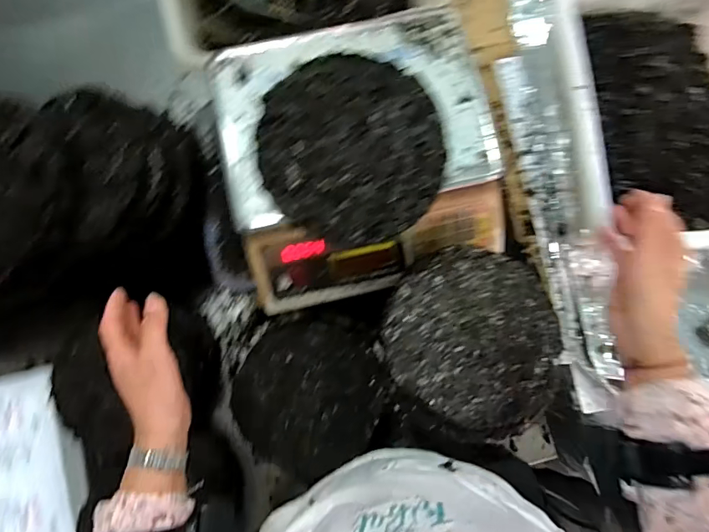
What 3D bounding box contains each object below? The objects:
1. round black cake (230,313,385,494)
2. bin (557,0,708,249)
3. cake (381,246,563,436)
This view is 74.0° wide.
[{"bbox_3d":[-0.063,0.179,0.672,0.206,0.018,0.220,0,81,0],"label":"round black cake"},{"bbox_3d":[0.405,-0.199,0.614,0.282,0.112,0.360,-5,81,-1],"label":"bin"},{"bbox_3d":[0.143,0.081,0.557,0.205,0.022,0.192,0,81,0],"label":"cake"}]

